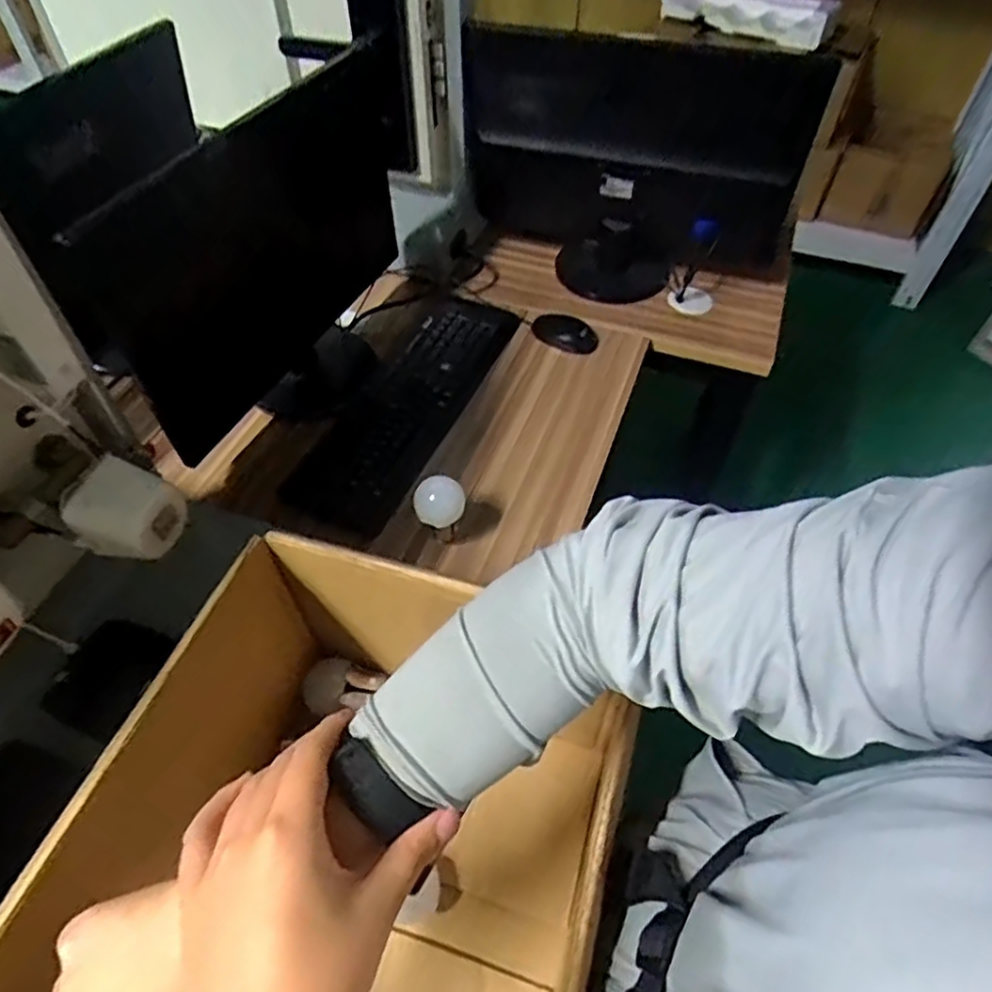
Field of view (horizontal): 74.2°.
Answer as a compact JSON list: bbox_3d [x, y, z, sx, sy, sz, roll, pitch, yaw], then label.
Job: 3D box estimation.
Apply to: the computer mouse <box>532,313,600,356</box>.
[{"bbox_3d":[0.115,-0.268,1.082,0.111,0.040,0.062,18,54,11],"label":"computer mouse"}]

